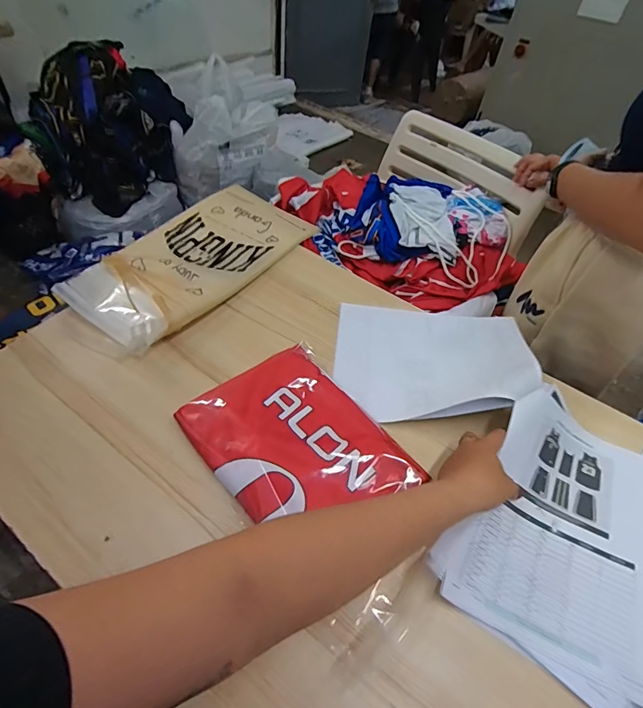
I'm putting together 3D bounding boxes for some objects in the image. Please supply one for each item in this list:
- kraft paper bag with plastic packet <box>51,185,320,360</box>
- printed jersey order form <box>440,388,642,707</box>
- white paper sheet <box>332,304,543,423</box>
[{"bbox_3d":[-0.229,-0.172,0.740,0.239,0.045,0.431,35,54,21],"label":"kraft paper bag with plastic packet"},{"bbox_3d":[0.278,0.174,0.466,0.206,0.070,0.290,24,51,13],"label":"printed jersey order form"},{"bbox_3d":[0.160,-0.003,0.613,0.271,0.038,0.219,-3,42,12],"label":"white paper sheet"}]

